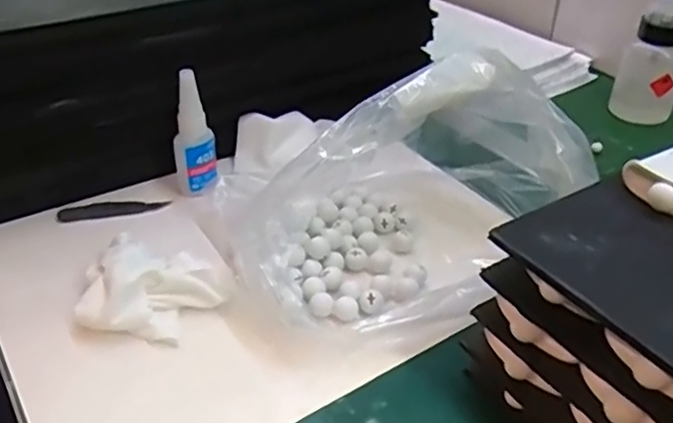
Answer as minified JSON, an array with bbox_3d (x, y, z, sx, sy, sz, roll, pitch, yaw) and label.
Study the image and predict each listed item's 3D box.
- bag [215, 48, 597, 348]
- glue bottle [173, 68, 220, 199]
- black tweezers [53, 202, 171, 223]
[{"bbox_3d":[0.053,-0.029,0.456,0.257,0.129,0.179,-17,40,-23],"label":"bag"},{"bbox_3d":[-0.114,-0.061,0.513,0.032,0.102,0.032,-8,37,-12],"label":"glue bottle"},{"bbox_3d":[-0.174,-0.001,0.506,0.083,0.012,0.012,-9,37,-14],"label":"black tweezers"}]

